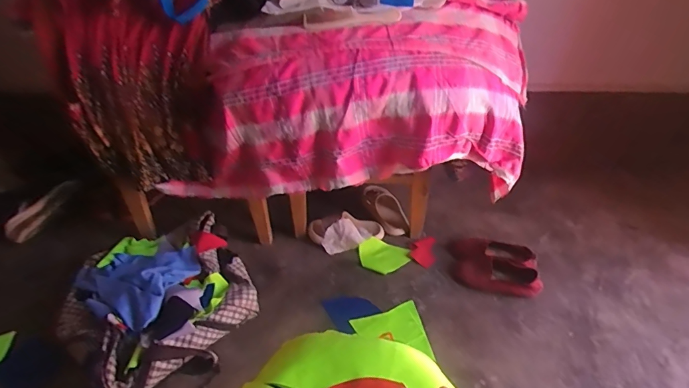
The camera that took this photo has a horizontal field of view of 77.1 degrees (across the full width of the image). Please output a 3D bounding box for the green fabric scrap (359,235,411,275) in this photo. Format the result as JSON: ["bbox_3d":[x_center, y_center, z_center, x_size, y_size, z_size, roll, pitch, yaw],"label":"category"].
[{"bbox_3d":[0.118,0.182,1.292,0.149,0.022,0.115,13,44,13],"label":"green fabric scrap"}]

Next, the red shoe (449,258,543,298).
[{"bbox_3d":[0.423,0.229,1.207,0.235,0.066,0.083,12,43,13],"label":"red shoe"}]

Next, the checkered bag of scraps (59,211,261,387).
[{"bbox_3d":[-0.468,0.257,1.105,0.438,0.126,0.432,29,49,27],"label":"checkered bag of scraps"}]

